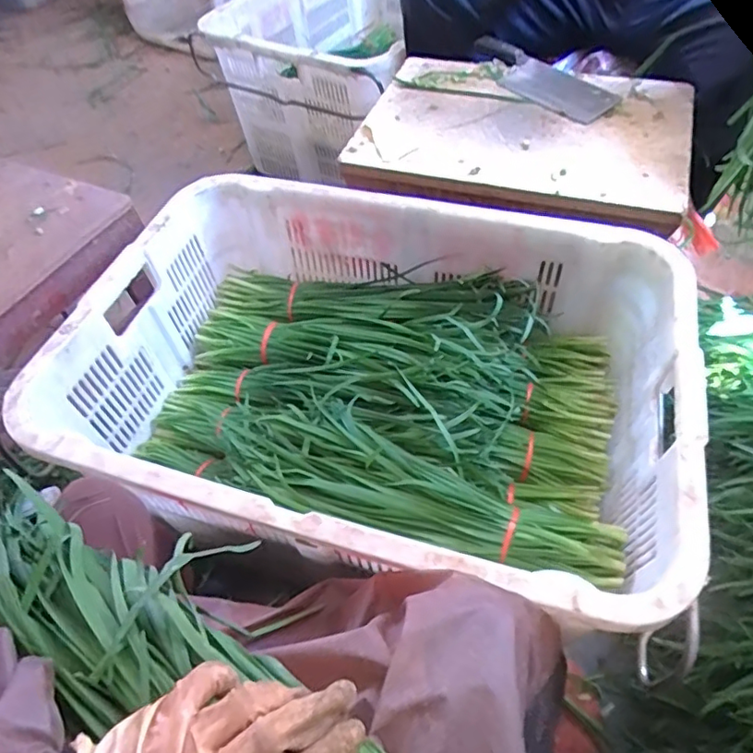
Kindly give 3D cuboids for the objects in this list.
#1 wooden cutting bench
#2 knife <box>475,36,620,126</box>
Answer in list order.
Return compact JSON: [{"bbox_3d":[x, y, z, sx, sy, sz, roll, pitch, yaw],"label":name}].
[{"bbox_3d":[0.215,-0.368,0.838,0.462,0.030,0.325,16,56,16],"label":"wooden cutting bench"},{"bbox_3d":[0.251,-0.482,0.901,0.086,0.020,0.284,-32,57,-18],"label":"knife"}]

